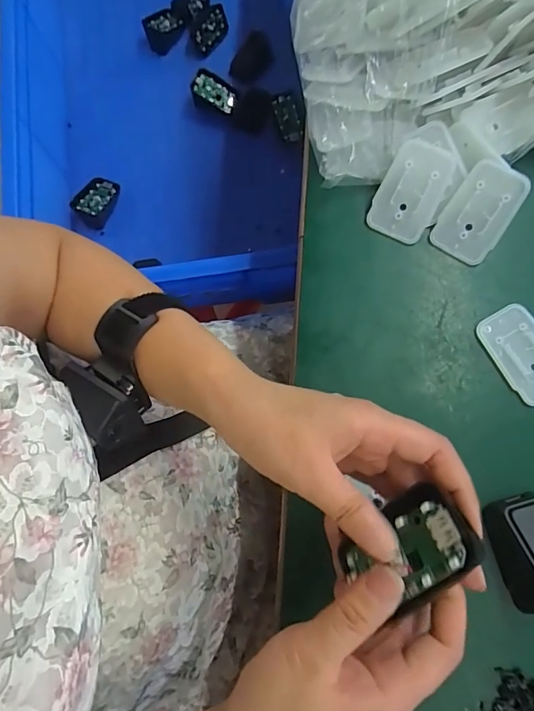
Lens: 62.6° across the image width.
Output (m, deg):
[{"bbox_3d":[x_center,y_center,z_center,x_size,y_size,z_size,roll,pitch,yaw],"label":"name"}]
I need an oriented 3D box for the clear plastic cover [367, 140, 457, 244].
[{"bbox_3d":[0.109,-0.124,0.332,0.046,0.004,0.068,26,107,6],"label":"clear plastic cover"}]

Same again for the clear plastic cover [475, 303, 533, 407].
[{"bbox_3d":[0.185,-0.002,0.316,0.043,0.007,0.069,-29,81,-6],"label":"clear plastic cover"}]

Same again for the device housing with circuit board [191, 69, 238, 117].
[{"bbox_3d":[-0.078,-0.389,0.653,0.068,0.015,0.041,27,102,-21],"label":"device housing with circuit board"}]

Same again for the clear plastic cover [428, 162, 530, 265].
[{"bbox_3d":[0.156,-0.105,0.325,0.045,0.004,0.067,31,110,9],"label":"clear plastic cover"}]

